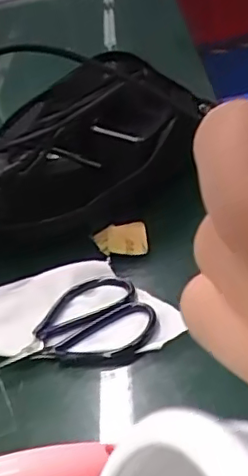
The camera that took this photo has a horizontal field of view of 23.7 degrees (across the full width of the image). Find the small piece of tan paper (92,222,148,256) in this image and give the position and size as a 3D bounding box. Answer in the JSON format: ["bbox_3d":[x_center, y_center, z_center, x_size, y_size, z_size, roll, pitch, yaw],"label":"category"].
[{"bbox_3d":[-0.003,0.002,0.486,0.046,0.005,0.028,-9,66,19],"label":"small piece of tan paper"}]

